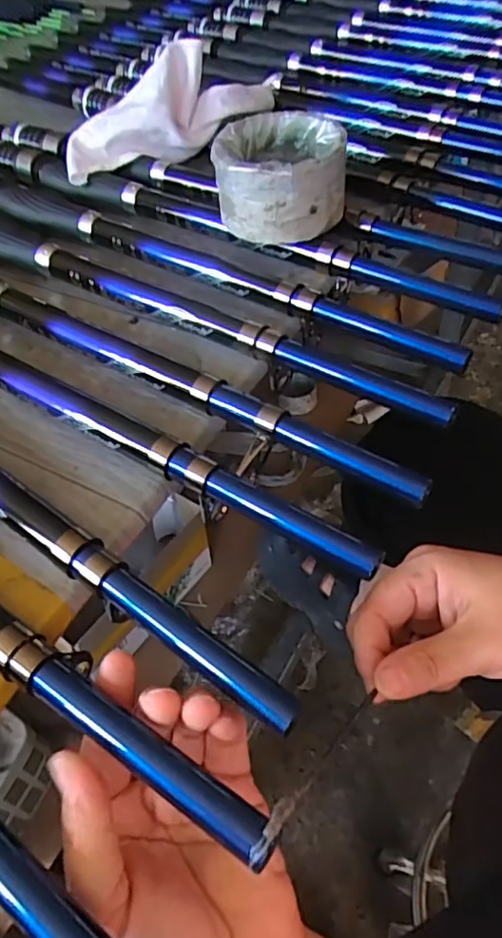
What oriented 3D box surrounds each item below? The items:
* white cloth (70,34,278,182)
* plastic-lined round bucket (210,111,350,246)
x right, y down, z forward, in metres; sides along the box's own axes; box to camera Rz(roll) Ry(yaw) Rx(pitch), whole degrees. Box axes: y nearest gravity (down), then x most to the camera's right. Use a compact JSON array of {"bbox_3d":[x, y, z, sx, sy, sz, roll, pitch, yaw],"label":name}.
[{"bbox_3d":[-0.059,-0.289,0.471,0.203,0.061,0.050,-30,54,-17],"label":"white cloth"},{"bbox_3d":[0.018,-0.182,0.378,0.078,0.056,0.077,-3,51,4],"label":"plastic-lined round bucket"}]

